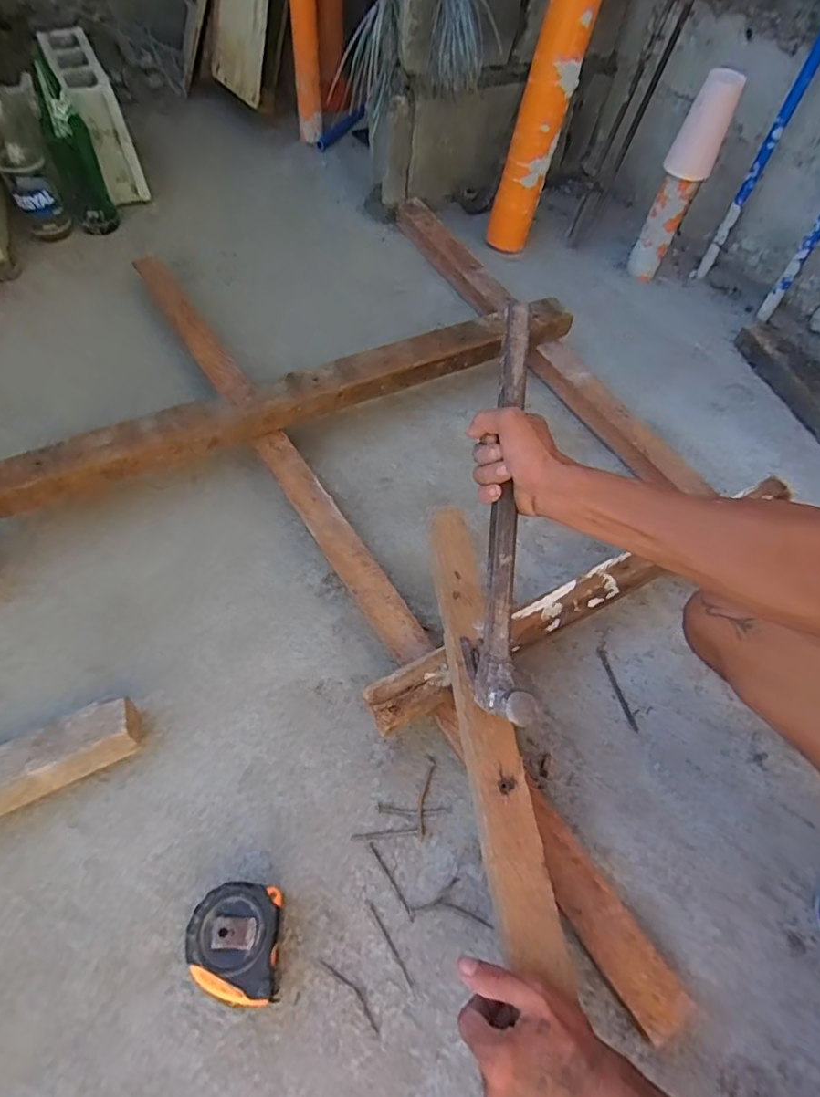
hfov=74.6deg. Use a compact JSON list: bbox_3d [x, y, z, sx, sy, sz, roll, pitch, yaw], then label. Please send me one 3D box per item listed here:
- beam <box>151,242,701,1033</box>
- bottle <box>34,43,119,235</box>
[{"bbox_3d":[-0.112,-0.046,0.721,0.066,0.055,1.210,-27,63,-21],"label":"beam"},{"bbox_3d":[-0.632,-0.731,1.006,0.071,0.235,0.068,13,56,4],"label":"bottle"}]

